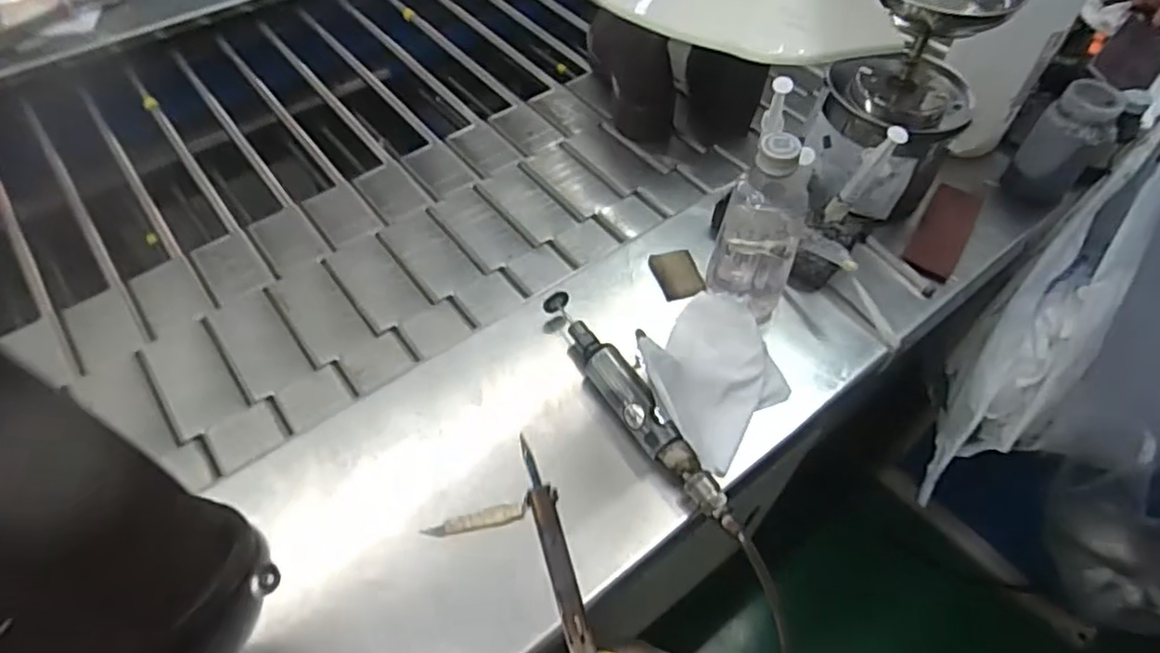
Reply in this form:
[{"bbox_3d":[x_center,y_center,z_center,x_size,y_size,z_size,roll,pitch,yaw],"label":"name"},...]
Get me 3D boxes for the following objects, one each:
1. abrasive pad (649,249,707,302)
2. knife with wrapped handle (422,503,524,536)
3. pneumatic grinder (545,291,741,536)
[{"bbox_3d":[0.095,-0.050,0.655,0.043,0.005,0.061,-12,54,-12],"label":"abrasive pad"},{"bbox_3d":[-0.079,0.146,0.507,0.075,0.006,0.014,-9,53,-10],"label":"knife with wrapped handle"},{"bbox_3d":[0.042,0.062,0.554,0.029,0.035,0.251,-26,58,-21],"label":"pneumatic grinder"}]

